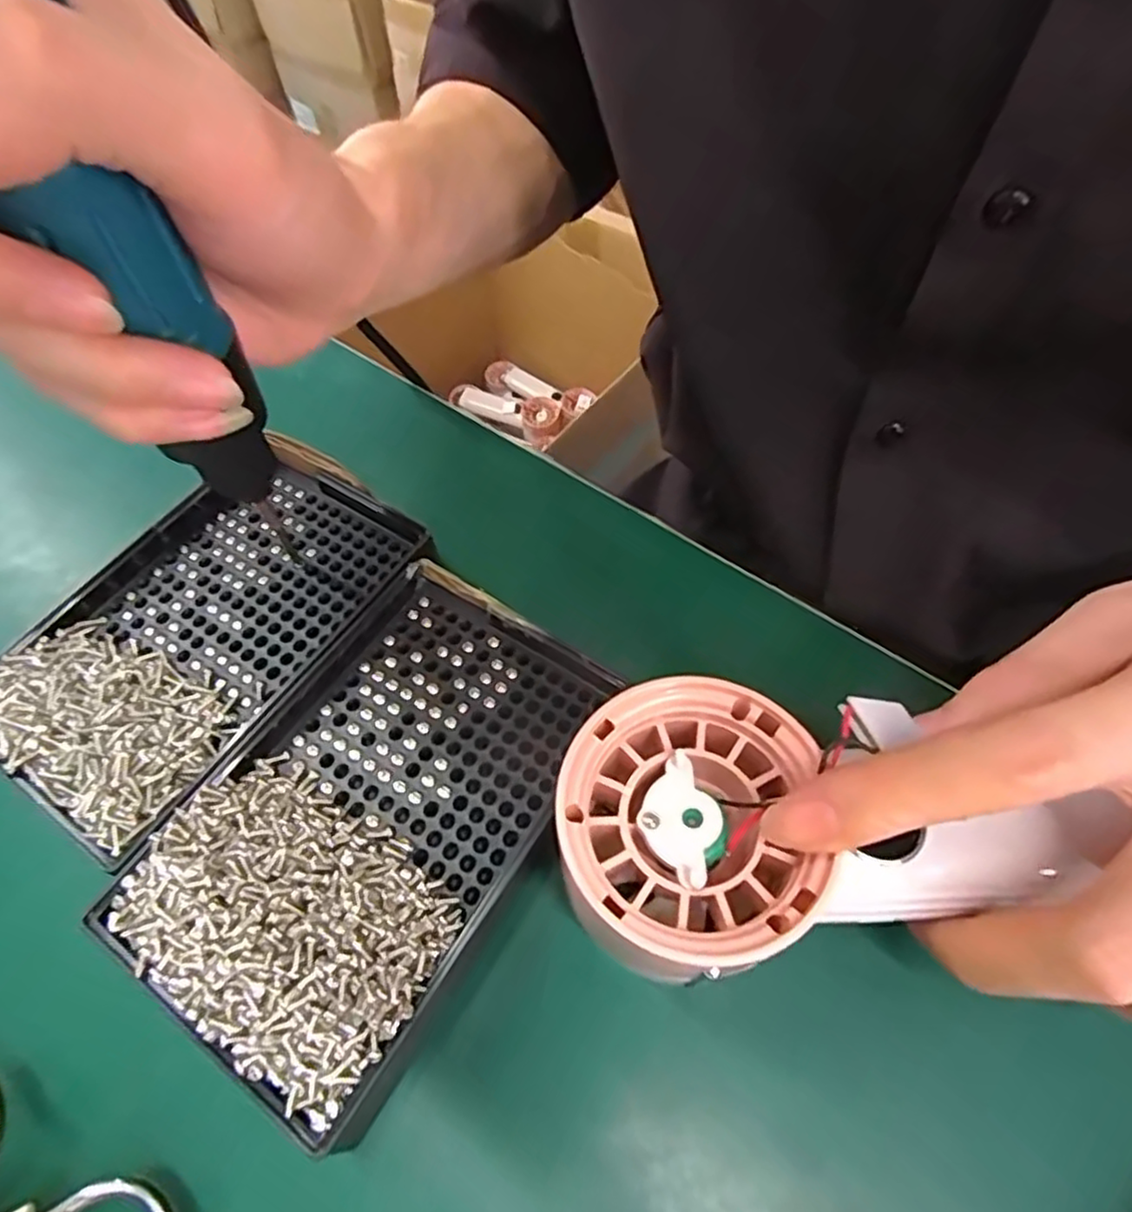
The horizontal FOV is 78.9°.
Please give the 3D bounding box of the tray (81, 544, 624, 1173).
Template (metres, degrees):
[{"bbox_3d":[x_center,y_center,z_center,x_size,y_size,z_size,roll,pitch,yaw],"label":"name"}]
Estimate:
[{"bbox_3d":[-0.050,0.052,0.193,0.087,0.015,0.136,28,63,18],"label":"tray"}]

